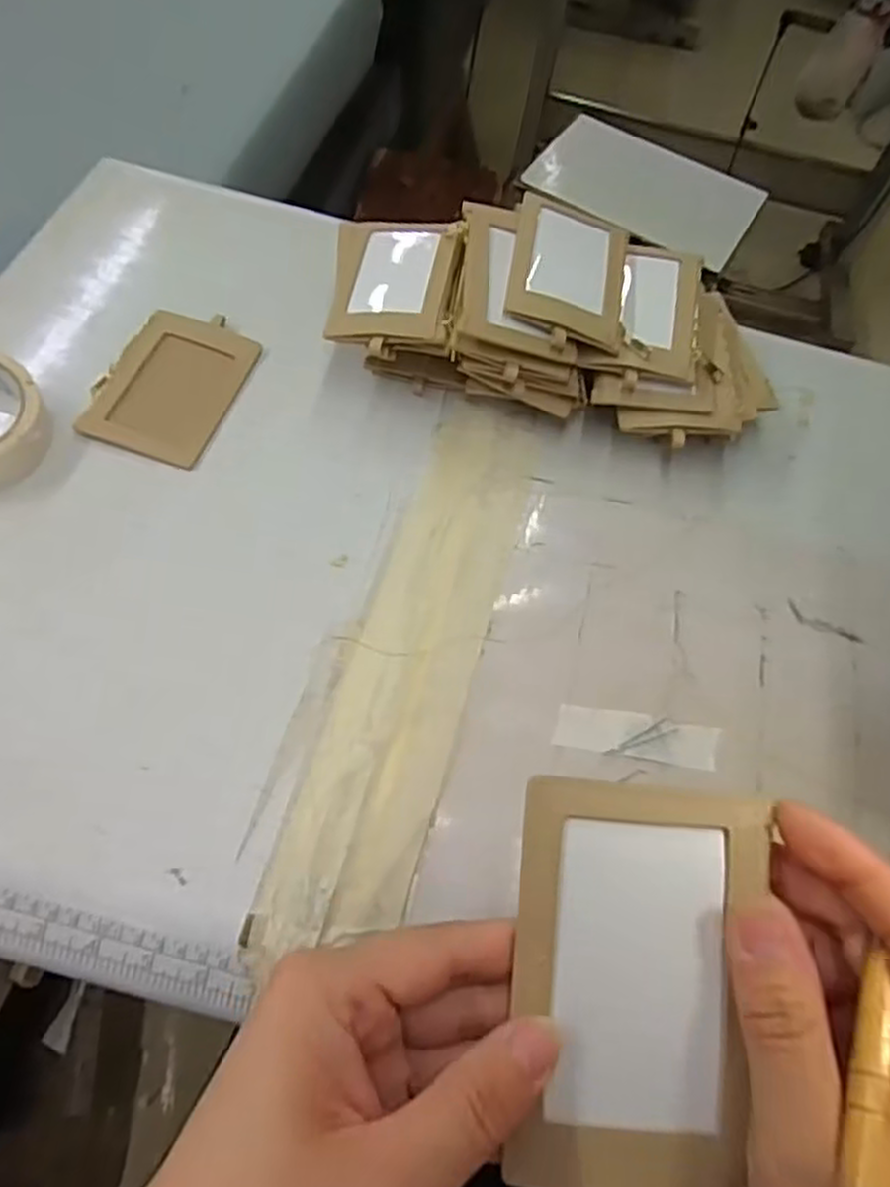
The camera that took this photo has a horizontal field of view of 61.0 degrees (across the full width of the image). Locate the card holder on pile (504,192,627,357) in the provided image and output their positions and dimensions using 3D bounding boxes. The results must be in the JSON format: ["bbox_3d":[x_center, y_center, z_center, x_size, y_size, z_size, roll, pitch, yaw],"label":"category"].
[{"bbox_3d":[0.076,-0.196,0.460,0.069,0.010,0.109,12,64,-6],"label":"card holder on pile"}]

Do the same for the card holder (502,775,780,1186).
[{"bbox_3d":[0.053,0.111,0.213,0.067,0.005,0.109,7,81,-1],"label":"card holder"}]

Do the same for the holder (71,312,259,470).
[{"bbox_3d":[-0.170,-0.132,0.474,0.077,0.004,0.112,20,62,-2],"label":"holder"}]

